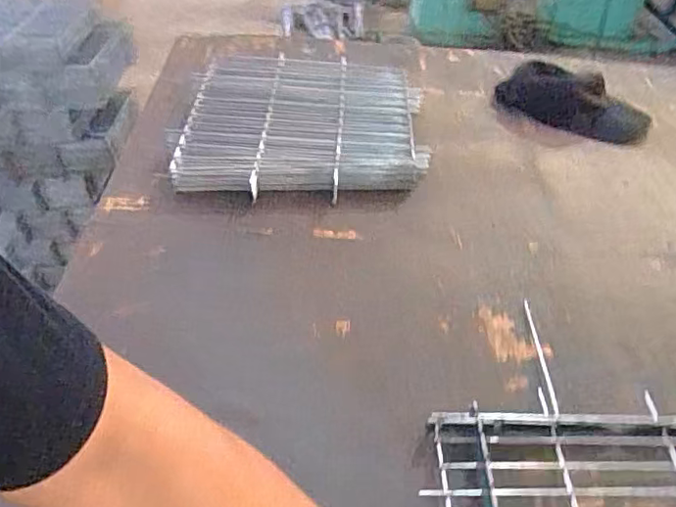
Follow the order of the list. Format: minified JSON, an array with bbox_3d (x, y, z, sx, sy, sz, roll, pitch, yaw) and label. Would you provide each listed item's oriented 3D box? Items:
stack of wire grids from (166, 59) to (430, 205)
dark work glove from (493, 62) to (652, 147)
[{"bbox_3d":[-0.060,-0.221,0.953,0.397,0.057,0.354,0,45,-4],"label":"stack of wire grids"},{"bbox_3d":[0.417,-0.271,1.012,0.271,0.066,0.119,18,47,14],"label":"dark work glove"}]

